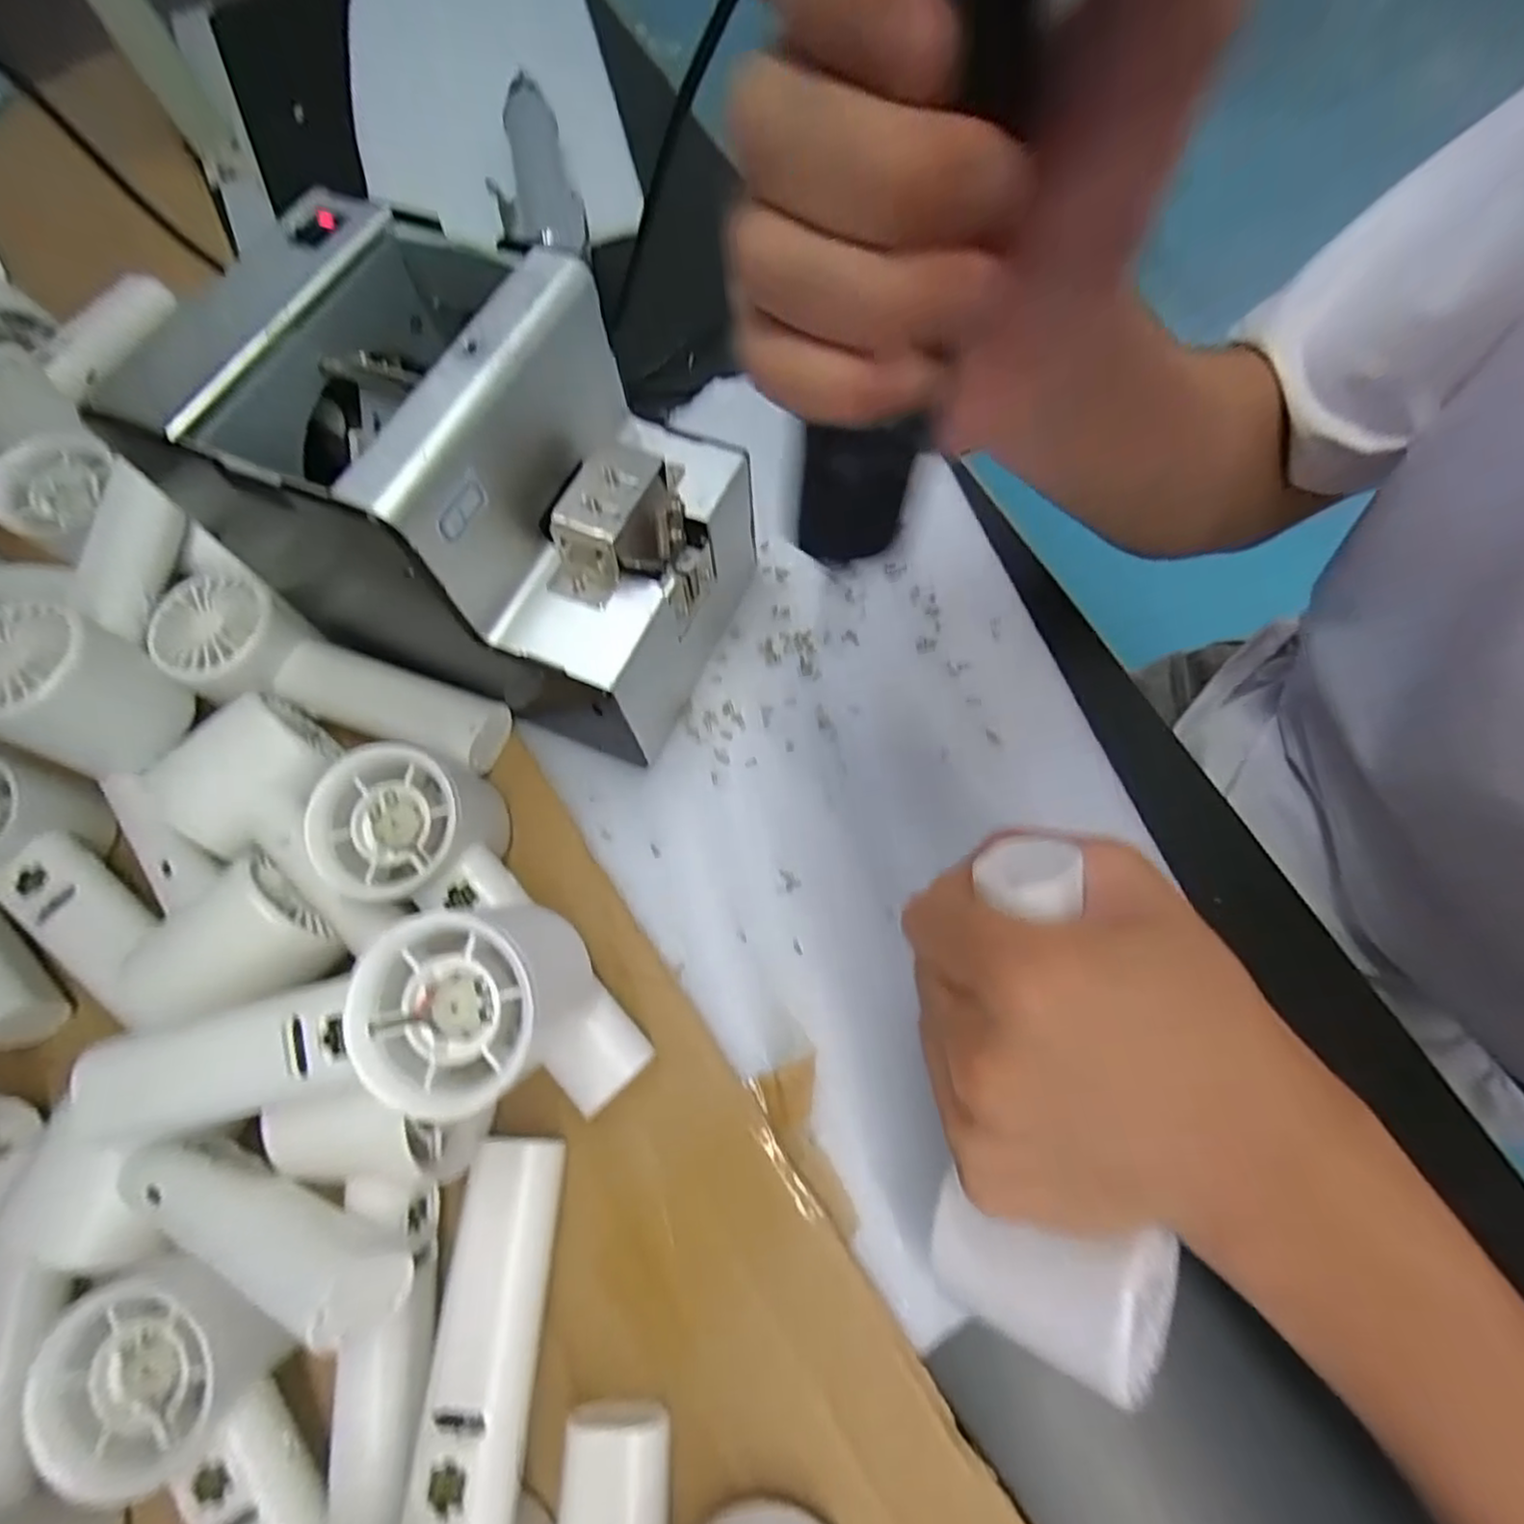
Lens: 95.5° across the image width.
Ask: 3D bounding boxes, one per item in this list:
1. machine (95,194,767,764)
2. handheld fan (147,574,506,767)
[{"bbox_3d":[-0.110,-0.106,0.287,0.175,0.140,0.131,24,69,10],"label":"machine"},{"bbox_3d":[-0.193,-0.033,0.312,0.158,0.035,0.049,22,74,11],"label":"handheld fan"}]

